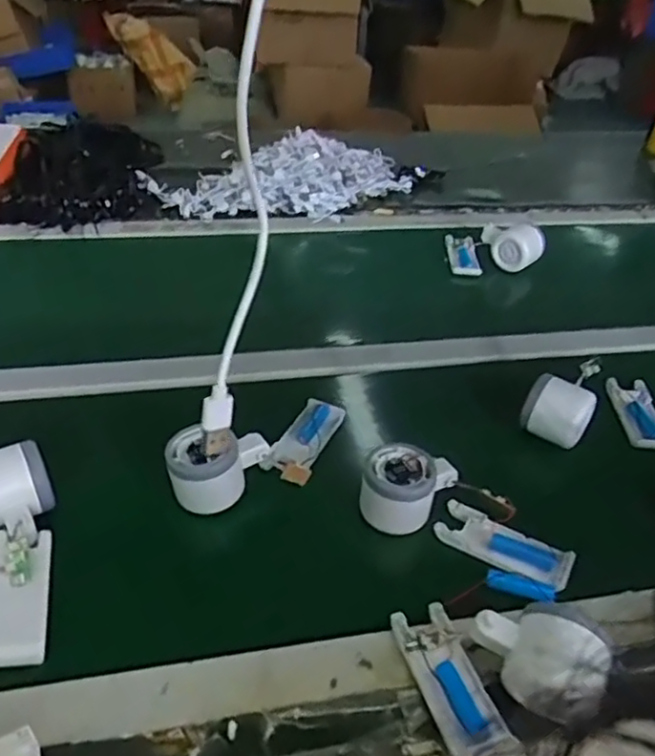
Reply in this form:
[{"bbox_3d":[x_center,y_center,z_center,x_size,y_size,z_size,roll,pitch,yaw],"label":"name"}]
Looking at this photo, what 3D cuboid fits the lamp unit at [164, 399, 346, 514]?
[{"bbox_3d":[-0.053,0.062,0.581,0.178,0.075,0.073,-21,45,-29],"label":"lamp unit"}]

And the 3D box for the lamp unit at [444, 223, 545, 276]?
[{"bbox_3d":[0.225,-0.172,0.920,0.140,0.058,0.083,0,30,37],"label":"lamp unit"}]

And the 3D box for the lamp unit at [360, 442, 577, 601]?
[{"bbox_3d":[0.107,0.119,0.533,0.171,0.057,0.072,30,43,10],"label":"lamp unit"}]

